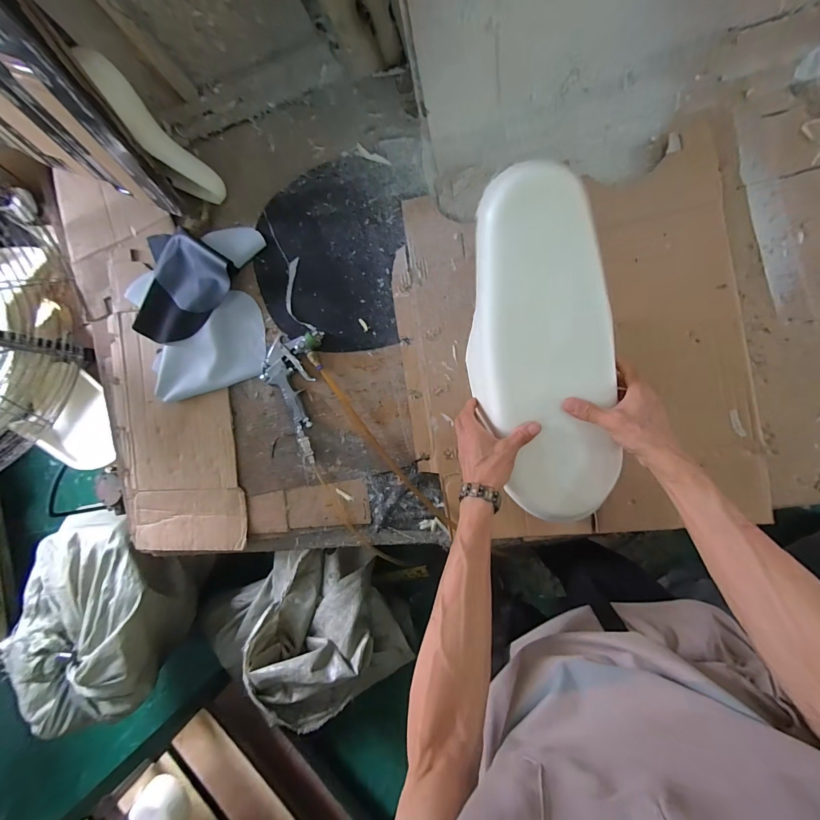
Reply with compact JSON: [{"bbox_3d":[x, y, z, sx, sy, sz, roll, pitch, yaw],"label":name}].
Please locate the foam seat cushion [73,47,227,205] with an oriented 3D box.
[{"bbox_3d":[-0.417,-0.451,0.611,0.069,0.232,0.065,-29,63,7],"label":"foam seat cushion"}]

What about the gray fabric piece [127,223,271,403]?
[{"bbox_3d":[-0.410,-0.181,0.687,0.280,0.035,0.317,-4,87,11],"label":"gray fabric piece"}]

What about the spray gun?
[{"bbox_3d":[-0.221,-0.029,0.676,0.109,0.041,0.229,7,89,12],"label":"spray gun"}]

